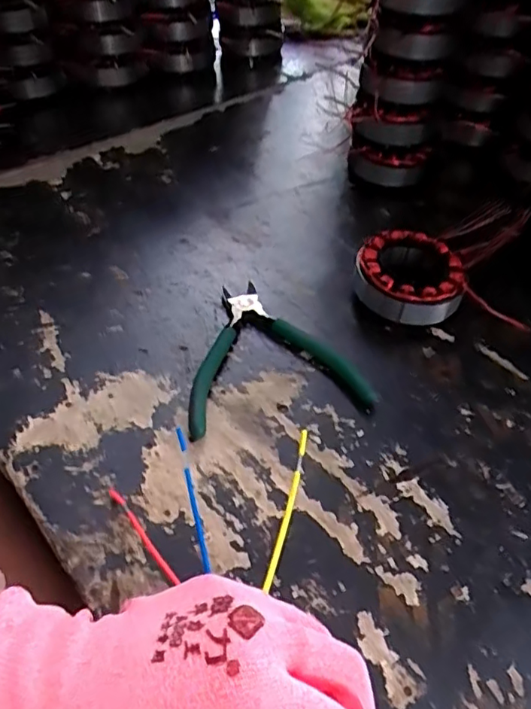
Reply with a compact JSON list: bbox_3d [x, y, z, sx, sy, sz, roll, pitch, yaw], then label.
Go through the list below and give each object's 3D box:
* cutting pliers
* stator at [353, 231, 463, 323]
[{"bbox_3d":[0.000,-0.007,0.429,0.131,0.012,0.136,-9,49,-10],"label":"cutting pliers"},{"bbox_3d":[0.115,-0.061,0.468,0.082,0.041,0.087,7,48,4],"label":"stator"}]

